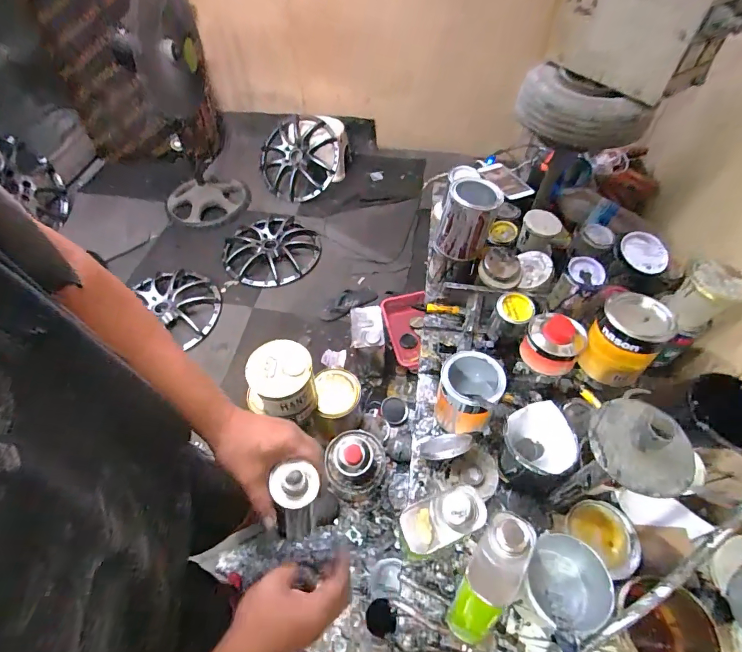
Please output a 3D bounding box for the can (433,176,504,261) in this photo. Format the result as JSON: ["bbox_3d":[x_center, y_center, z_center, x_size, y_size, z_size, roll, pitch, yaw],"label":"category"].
[{"bbox_3d":[0.203,-0.221,0.849,0.109,0.144,0.113,25,58,17],"label":"can"}]

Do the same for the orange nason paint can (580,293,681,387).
[{"bbox_3d":[0.440,0.022,0.692,0.115,0.126,0.109,0,54,0],"label":"orange nason paint can"}]

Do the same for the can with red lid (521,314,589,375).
[{"bbox_3d":[0.343,0.029,0.756,0.101,0.061,0.106,27,58,18],"label":"can with red lid"}]

